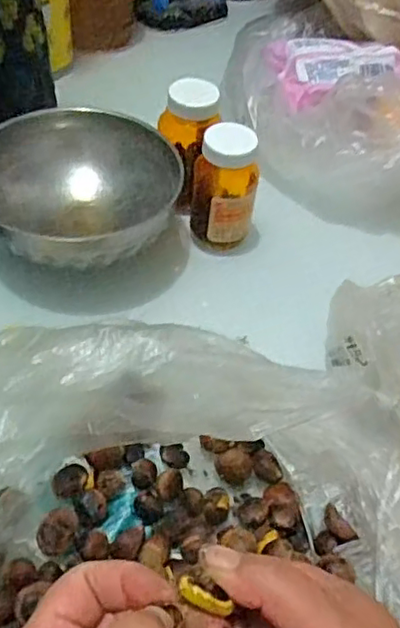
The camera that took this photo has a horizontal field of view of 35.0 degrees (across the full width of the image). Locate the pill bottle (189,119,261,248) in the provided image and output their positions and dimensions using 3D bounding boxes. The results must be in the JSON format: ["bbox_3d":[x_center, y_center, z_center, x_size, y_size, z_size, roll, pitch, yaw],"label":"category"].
[{"bbox_3d":[0.020,-0.100,0.491,0.051,0.092,0.054,6,51,-1],"label":"pill bottle"}]

